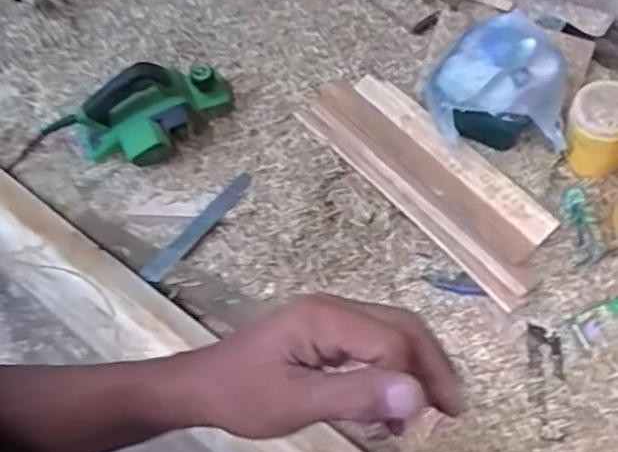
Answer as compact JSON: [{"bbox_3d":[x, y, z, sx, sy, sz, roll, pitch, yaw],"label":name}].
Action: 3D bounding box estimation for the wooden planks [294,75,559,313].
[{"bbox_3d":[0.183,-0.079,0.987,0.147,0.048,0.444,-45,70,0],"label":"wooden planks"}]

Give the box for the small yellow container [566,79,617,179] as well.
[{"bbox_3d":[0.421,-0.135,0.948,0.097,0.124,0.089,26,59,21],"label":"small yellow container"}]

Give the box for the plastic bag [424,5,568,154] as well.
[{"bbox_3d":[0.288,-0.219,1.003,0.206,0.102,0.211,2,54,5],"label":"plastic bag"}]

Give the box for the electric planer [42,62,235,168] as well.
[{"bbox_3d":[-0.275,-0.199,1.075,0.297,0.139,0.125,-15,54,-8],"label":"electric planer"}]

